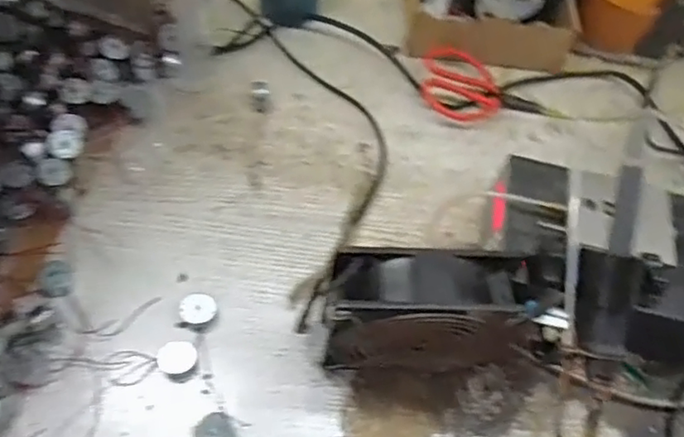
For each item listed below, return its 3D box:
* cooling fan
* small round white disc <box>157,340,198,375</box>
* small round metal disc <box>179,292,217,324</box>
[{"bbox_3d":[0.053,0.068,0.407,0.141,0.119,0.047,1,59,-6],"label":"cooling fan"},{"bbox_3d":[-0.117,0.100,0.432,0.027,0.010,0.024,-11,62,-14],"label":"small round white disc"},{"bbox_3d":[-0.107,0.068,0.450,0.025,0.016,0.022,-30,68,-22],"label":"small round metal disc"}]

